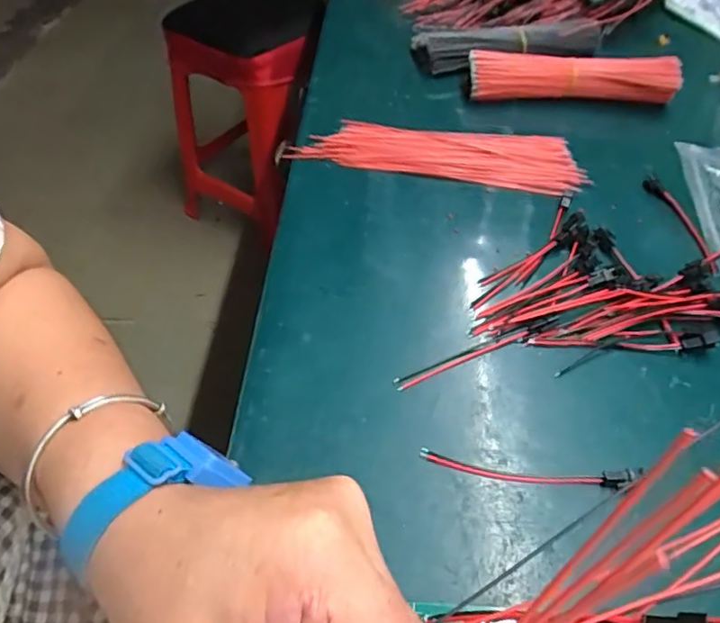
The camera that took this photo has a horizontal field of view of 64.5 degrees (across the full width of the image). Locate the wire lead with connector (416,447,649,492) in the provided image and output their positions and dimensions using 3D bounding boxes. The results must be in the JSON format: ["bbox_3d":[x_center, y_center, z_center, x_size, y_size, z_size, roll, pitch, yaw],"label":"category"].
[{"bbox_3d":[0.080,0.075,0.270,0.102,0.005,0.010,6,48,3],"label":"wire lead with connector"}]

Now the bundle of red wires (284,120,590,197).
[{"bbox_3d":[0.059,-0.126,0.439,0.214,0.011,0.069,5,48,3],"label":"bundle of red wires"}]

